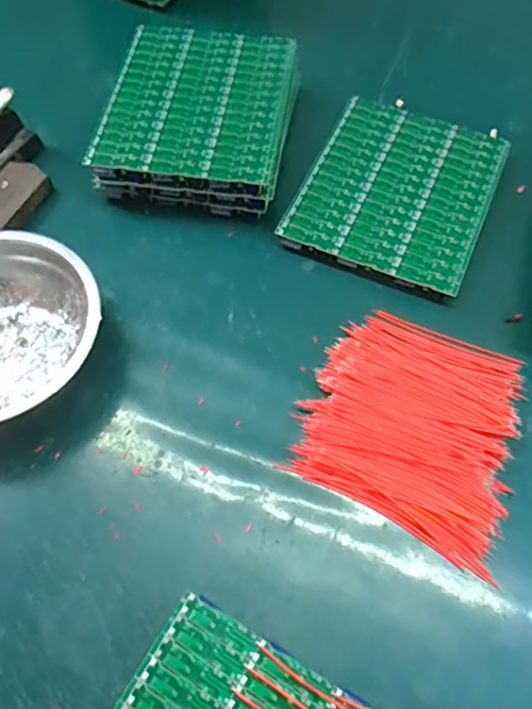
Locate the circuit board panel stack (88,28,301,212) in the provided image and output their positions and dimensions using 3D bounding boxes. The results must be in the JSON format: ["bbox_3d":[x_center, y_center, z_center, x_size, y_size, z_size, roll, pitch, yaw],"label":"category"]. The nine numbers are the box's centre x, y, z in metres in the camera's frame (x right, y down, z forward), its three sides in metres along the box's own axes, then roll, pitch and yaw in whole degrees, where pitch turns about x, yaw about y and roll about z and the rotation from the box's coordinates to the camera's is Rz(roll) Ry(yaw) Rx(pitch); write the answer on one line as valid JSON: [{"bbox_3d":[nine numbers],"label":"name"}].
[{"bbox_3d":[-0.047,-0.175,0.425,0.126,0.044,0.144,7,63,5],"label":"circuit board panel stack"}]

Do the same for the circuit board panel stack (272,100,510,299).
[{"bbox_3d":[0.096,-0.118,0.411,0.126,0.014,0.149,22,65,12],"label":"circuit board panel stack"}]

